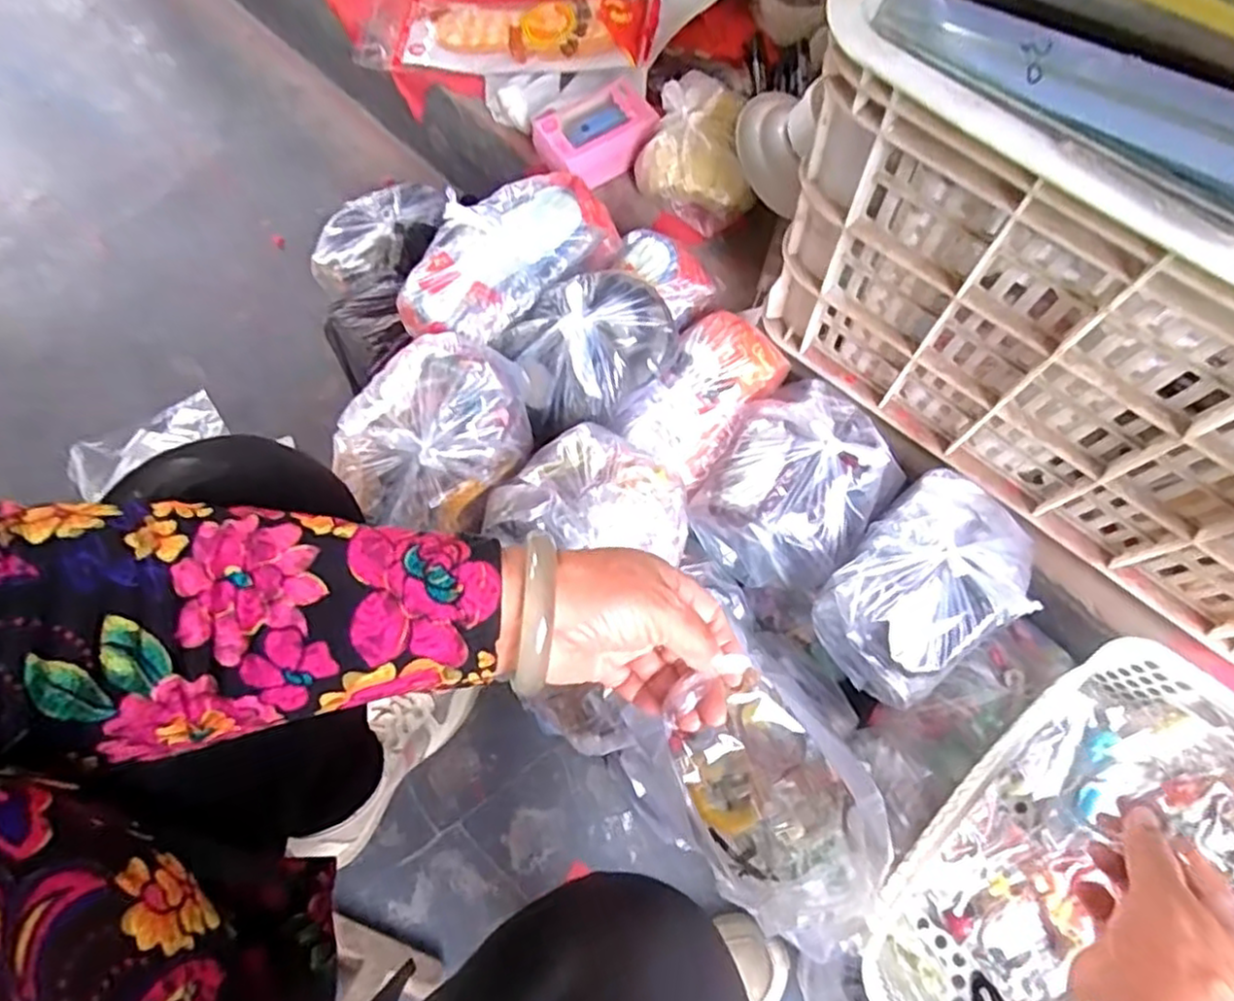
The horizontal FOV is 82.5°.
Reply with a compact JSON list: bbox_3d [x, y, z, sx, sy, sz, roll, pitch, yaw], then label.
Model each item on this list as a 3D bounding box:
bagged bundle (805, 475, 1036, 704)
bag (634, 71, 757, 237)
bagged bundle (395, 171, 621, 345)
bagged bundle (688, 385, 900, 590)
[{"bbox_3d":[0.238,0.059,0.534,0.176,0.076,0.112,-40,75,-12],"label":"bagged bundle"},{"bbox_3d":[0.073,-0.337,0.669,0.109,0.062,0.143,1,71,2],"label":"bag"},{"bbox_3d":[-0.094,-0.204,0.590,0.200,0.041,0.106,-28,73,-8],"label":"bagged bundle"},{"bbox_3d":[0.145,-0.013,0.571,0.132,0.071,0.172,39,76,13],"label":"bagged bundle"}]

